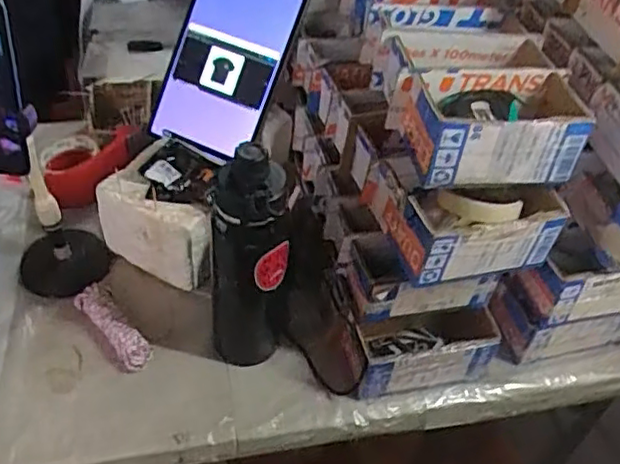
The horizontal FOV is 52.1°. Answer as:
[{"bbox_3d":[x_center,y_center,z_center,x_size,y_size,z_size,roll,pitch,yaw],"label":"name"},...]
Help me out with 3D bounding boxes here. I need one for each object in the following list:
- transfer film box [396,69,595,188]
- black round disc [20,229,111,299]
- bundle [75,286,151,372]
[{"bbox_3d":[0.176,-0.103,0.615,0.169,0.069,0.102,-5,46,-12],"label":"transfer film box"},{"bbox_3d":[-0.311,0.032,0.817,0.100,0.033,0.109,12,45,5],"label":"black round disc"},{"bbox_3d":[-0.233,0.109,0.739,0.033,0.027,0.135,-30,55,-32],"label":"bundle"}]

